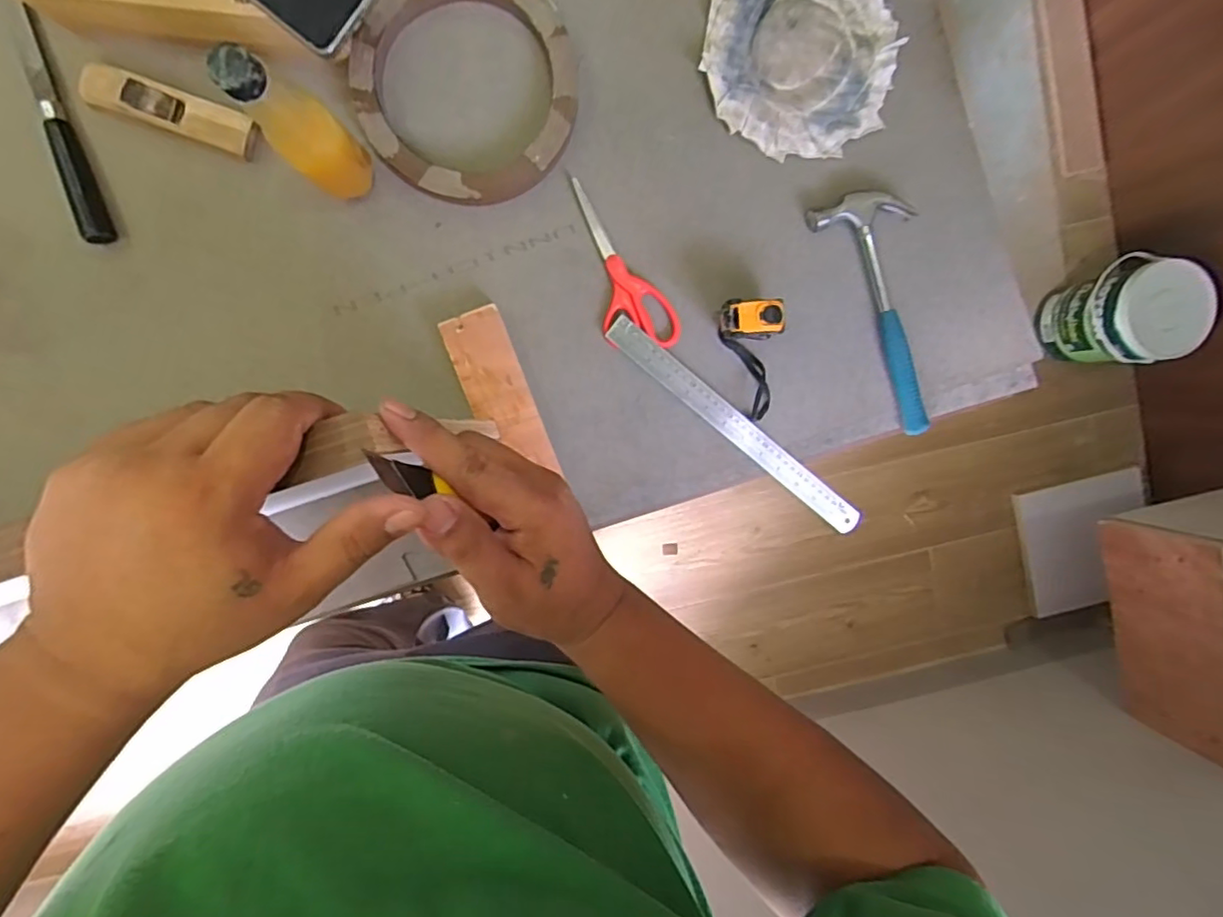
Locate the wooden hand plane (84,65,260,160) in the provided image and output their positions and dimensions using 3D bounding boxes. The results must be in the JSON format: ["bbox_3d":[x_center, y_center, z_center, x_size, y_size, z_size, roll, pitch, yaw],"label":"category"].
[{"bbox_3d":[-0.400,-0.316,0.555,0.159,0.026,0.039,18,95,-5],"label":"wooden hand plane"}]

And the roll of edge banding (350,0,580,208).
[{"bbox_3d":[-0.134,-0.348,0.567,0.200,0.025,0.208,0,96,-3],"label":"roll of edge banding"}]

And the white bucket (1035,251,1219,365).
[{"bbox_3d":[0.975,-0.280,1.160,0.164,0.220,0.191,-10,96,-3],"label":"white bucket"}]

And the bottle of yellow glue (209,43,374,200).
[{"bbox_3d":[-0.245,-0.257,0.483,0.051,0.190,0.057,40,92,-6],"label":"bottle of yellow glue"}]

